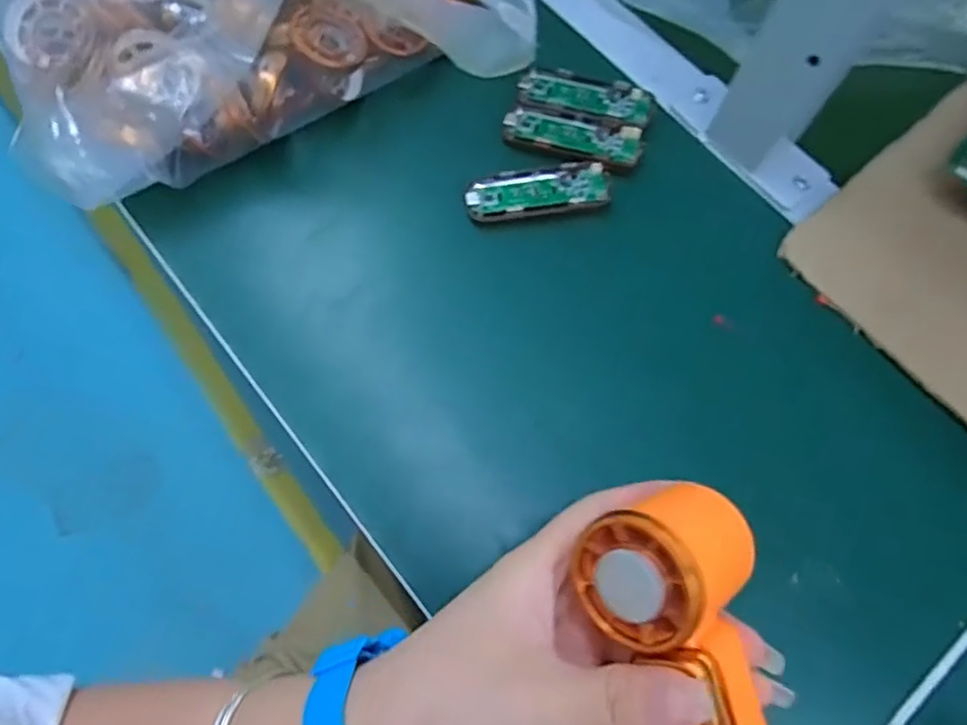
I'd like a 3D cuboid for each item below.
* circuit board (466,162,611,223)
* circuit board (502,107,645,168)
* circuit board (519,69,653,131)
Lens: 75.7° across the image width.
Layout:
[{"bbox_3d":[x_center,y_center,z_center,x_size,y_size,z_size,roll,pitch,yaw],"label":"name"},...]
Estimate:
[{"bbox_3d":[0.032,-0.098,0.358,0.081,0.005,0.030,-6,71,-5],"label":"circuit board"},{"bbox_3d":[0.054,-0.135,0.375,0.082,0.007,0.029,15,70,2],"label":"circuit board"},{"bbox_3d":[0.064,-0.163,0.386,0.081,0.007,0.032,17,70,3],"label":"circuit board"}]

